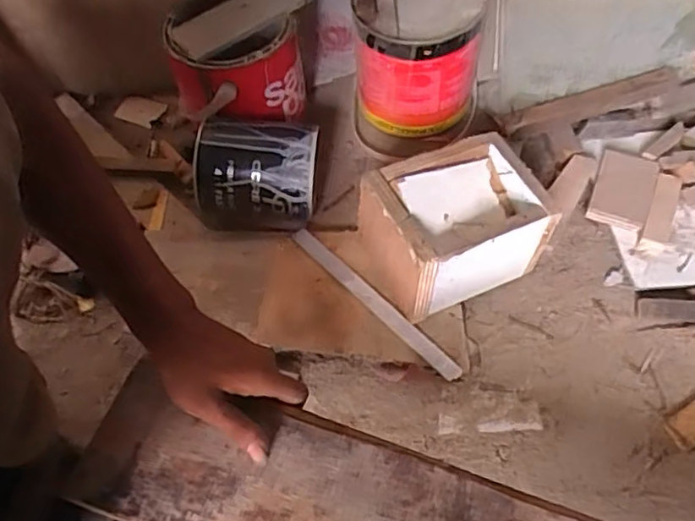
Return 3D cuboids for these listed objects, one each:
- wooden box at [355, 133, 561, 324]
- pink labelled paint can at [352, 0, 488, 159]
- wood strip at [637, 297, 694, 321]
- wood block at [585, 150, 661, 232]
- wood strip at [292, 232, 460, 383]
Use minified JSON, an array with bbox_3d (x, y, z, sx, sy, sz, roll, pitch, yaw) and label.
[{"bbox_3d":[0.107,-0.033,0.636,0.173,0.118,0.126,-22,59,-10],"label":"wooden box"},{"bbox_3d":[0.087,-0.249,0.754,0.145,0.185,0.150,-2,57,3],"label":"pink labelled paint can"},{"bbox_3d":[0.361,0.052,0.622,0.120,0.005,0.022,4,84,8],"label":"wood strip"},{"bbox_3d":[0.317,-0.082,0.698,0.061,0.013,0.102,19,61,15],"label":"wood block"},{"bbox_3d":[0.026,0.040,0.641,0.018,0.007,0.236,-40,63,-19],"label":"wood strip"}]

